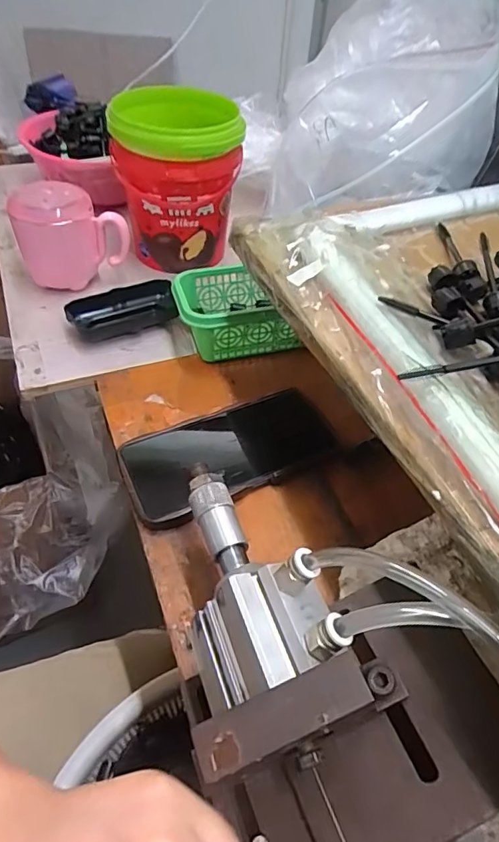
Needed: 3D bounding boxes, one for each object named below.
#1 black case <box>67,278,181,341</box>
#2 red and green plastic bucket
[{"bbox_3d":[-0.126,-0.113,0.494,0.106,0.027,0.046,-19,52,-21],"label":"black case"},{"bbox_3d":[-0.076,-0.259,0.540,0.127,0.149,0.125,-4,48,-9],"label":"red and green plastic bucket"}]

